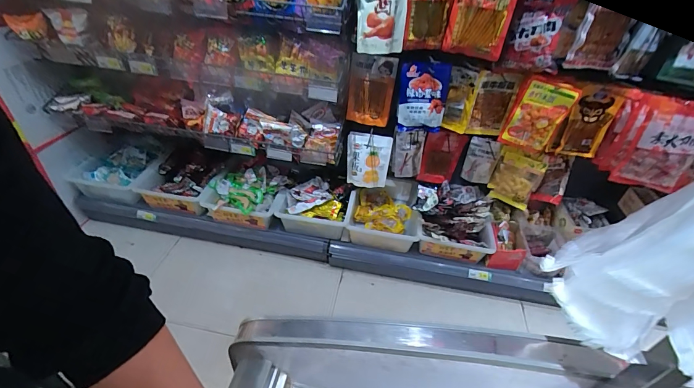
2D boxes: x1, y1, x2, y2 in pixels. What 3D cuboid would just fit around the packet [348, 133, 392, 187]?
[{"bbox_3d":[0.080,-0.130,1.392,0.175,0.225,0.045,12,39,9],"label":"packet"}]

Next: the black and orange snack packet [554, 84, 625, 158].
[{"bbox_3d":[0.799,-0.234,1.145,0.156,0.253,0.027,0,39,-7],"label":"black and orange snack packet"}]

